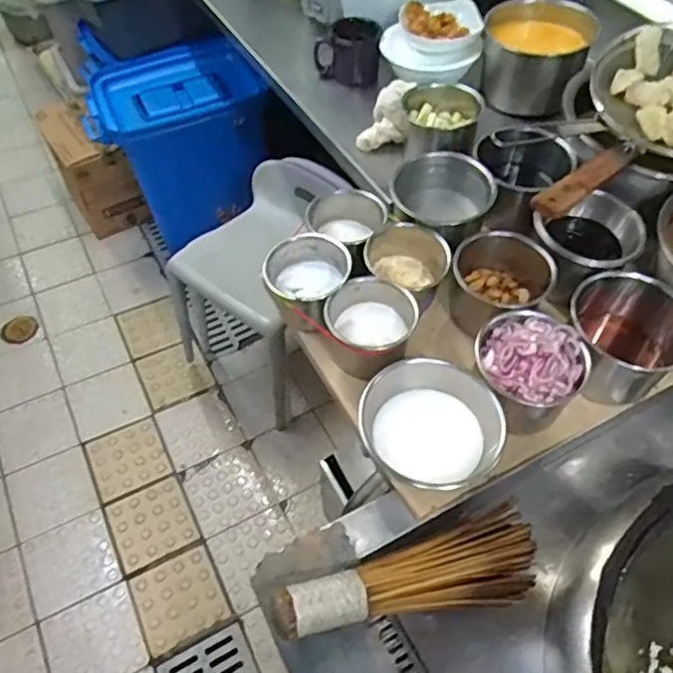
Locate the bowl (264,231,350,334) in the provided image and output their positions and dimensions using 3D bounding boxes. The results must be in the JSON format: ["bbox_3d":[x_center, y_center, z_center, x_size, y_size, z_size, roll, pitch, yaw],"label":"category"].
[{"bbox_3d":[-0.042,-0.076,0.872,0.113,0.100,0.109,0,54,0],"label":"bowl"}]

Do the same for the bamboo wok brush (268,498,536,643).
[{"bbox_3d":[0.085,0.257,0.645,0.296,0.055,0.087,-16,55,-11],"label":"bamboo wok brush"}]

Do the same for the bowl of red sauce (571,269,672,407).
[{"bbox_3d":[0.368,0.006,0.793,0.143,0.134,0.114,34,61,23],"label":"bowl of red sauce"}]

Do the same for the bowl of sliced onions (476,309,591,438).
[{"bbox_3d":[0.239,0.042,0.774,0.135,0.087,0.136,0,54,0],"label":"bowl of sliced onions"}]

